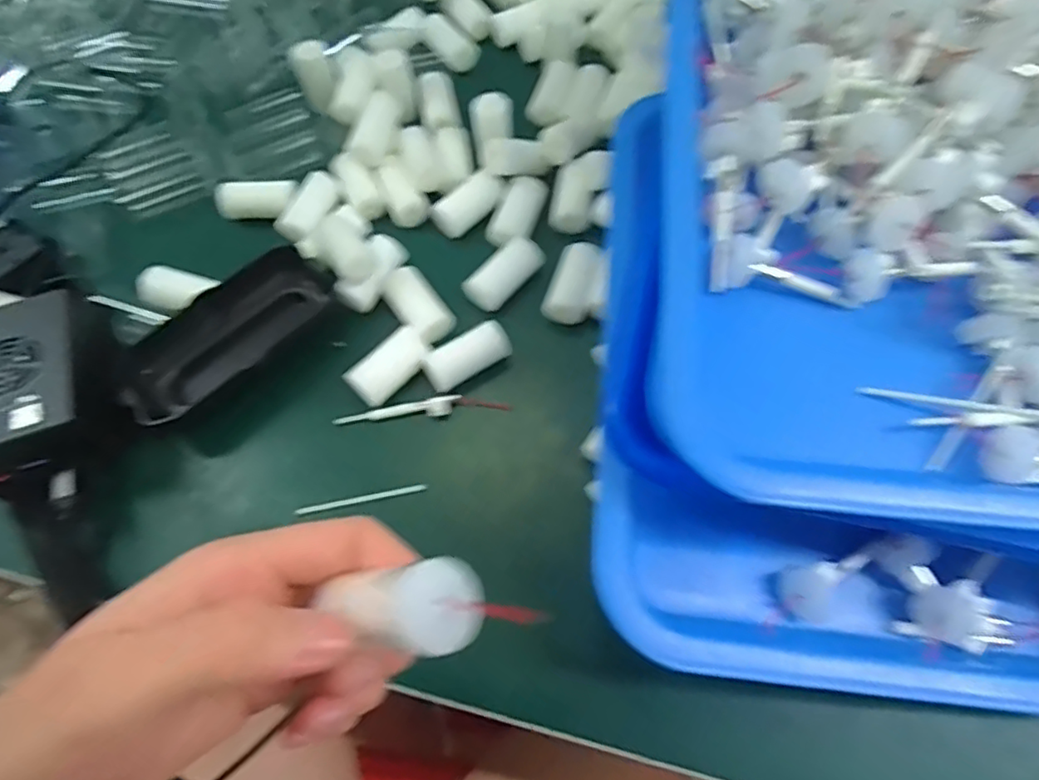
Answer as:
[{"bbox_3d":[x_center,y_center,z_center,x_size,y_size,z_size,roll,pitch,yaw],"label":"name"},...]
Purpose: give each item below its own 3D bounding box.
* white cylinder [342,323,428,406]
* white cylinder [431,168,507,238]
[{"bbox_3d":[-0.066,-0.011,0.317,0.019,0.019,0.043,38,72,18],"label":"white cylinder"},{"bbox_3d":[-0.029,-0.107,0.357,0.044,0.016,0.020,-39,69,-14],"label":"white cylinder"}]

